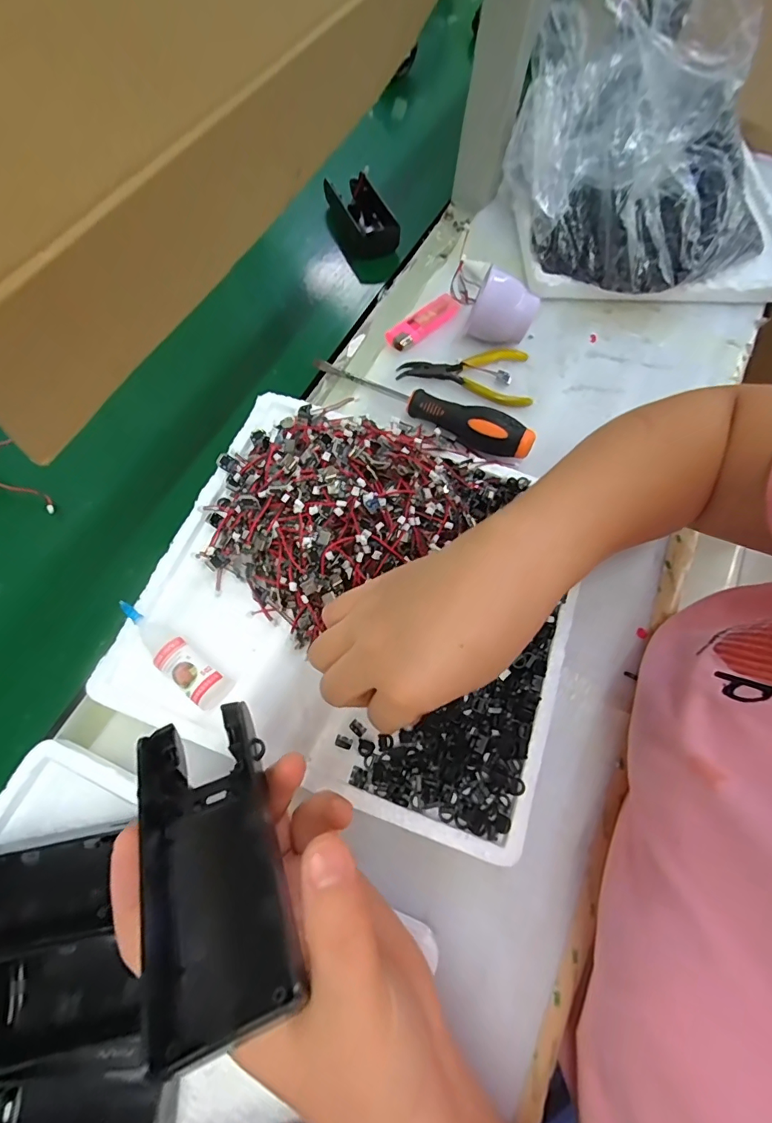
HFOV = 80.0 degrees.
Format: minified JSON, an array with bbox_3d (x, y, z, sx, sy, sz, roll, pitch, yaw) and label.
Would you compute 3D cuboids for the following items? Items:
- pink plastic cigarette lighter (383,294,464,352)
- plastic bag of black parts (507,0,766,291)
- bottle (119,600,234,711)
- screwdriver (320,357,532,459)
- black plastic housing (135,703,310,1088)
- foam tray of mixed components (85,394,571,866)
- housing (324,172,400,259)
[{"bbox_3d":[0.034,-0.220,0.421,0.078,0.015,0.021,-39,74,-17],"label":"pink plastic cigarette lighter"},{"bbox_3d":[0.238,-0.373,0.399,0.217,0.203,0.222,37,70,12],"label":"plastic bag of black parts"},{"bbox_3d":[-0.134,0.055,0.285,0.090,0.021,0.021,38,71,12],"label":"bottle"},{"bbox_3d":[0.029,-0.136,0.381,0.195,0.028,0.024,31,69,10],"label":"screwdriver"},{"bbox_3d":[-0.067,0.106,0.169,0.049,0.034,0.104,-21,53,-9],"label":"black plastic housing"},{"bbox_3d":[-0.012,0.010,0.298,0.268,0.056,0.250,19,68,8],"label":"foam tray of mixed components"},{"bbox_3d":[-0.027,-0.358,0.474,0.058,0.024,0.113,-15,69,-9],"label":"housing"}]

